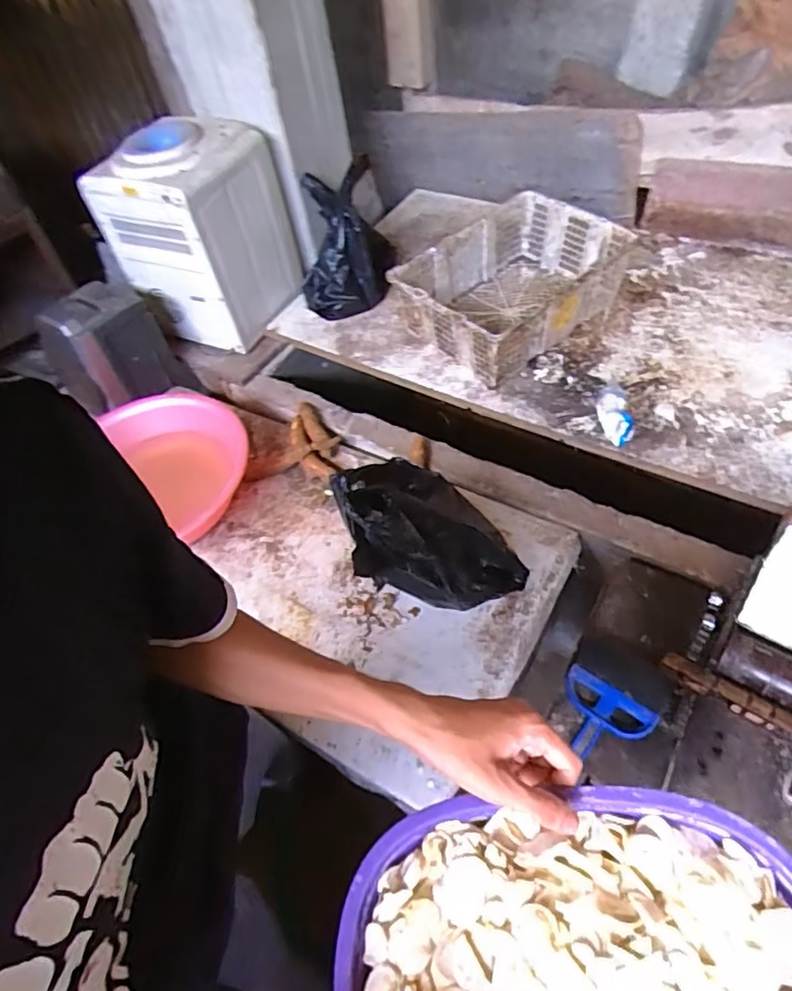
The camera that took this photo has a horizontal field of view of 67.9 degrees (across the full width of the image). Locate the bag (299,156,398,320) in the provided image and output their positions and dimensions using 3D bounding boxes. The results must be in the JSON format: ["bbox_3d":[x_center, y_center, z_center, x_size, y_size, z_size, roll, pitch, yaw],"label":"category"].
[{"bbox_3d":[-0.119,-0.601,1.391,0.223,0.231,0.231,-6,49,1],"label":"bag"}]

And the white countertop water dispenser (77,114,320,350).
[{"bbox_3d":[-0.417,-0.593,1.367,0.306,0.412,0.311,21,55,23],"label":"white countertop water dispenser"}]

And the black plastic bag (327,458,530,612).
[{"bbox_3d":[0.056,0.053,0.928,0.262,0.292,0.178,-16,49,-7],"label":"black plastic bag"}]

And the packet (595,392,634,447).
[{"bbox_3d":[0.420,-0.149,1.134,0.046,0.064,0.091,-10,49,-2],"label":"packet"}]

